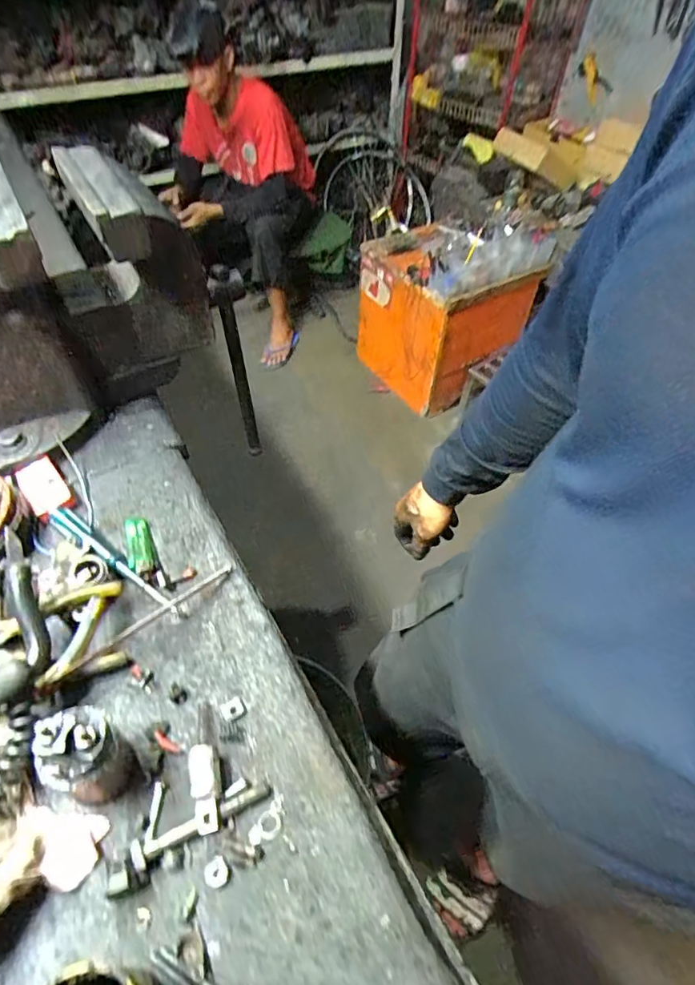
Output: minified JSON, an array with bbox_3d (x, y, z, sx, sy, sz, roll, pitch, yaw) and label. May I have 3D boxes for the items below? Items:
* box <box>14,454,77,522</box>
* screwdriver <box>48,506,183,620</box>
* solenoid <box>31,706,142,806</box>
[{"bbox_3d":[-0.362,-0.003,0.623,0.045,0.026,0.091,-31,58,-25],"label":"box"},{"bbox_3d":[-0.250,0.072,0.558,0.191,0.017,0.020,35,57,10],"label":"screwdriver"},{"bbox_3d":[-0.207,0.210,0.414,0.052,0.102,0.050,1,50,-1],"label":"solenoid"}]

